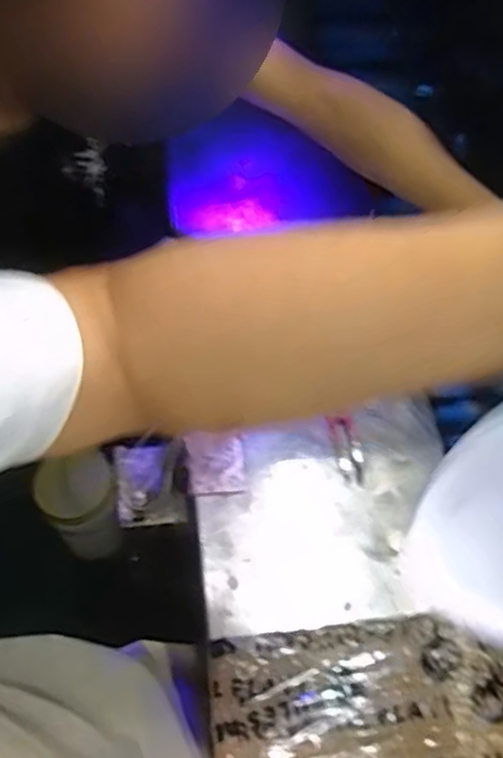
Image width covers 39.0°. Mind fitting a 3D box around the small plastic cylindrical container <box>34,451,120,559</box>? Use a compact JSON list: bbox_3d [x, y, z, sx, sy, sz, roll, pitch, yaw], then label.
[{"bbox_3d":[-0.171,0.128,0.718,0.072,0.116,0.079,-10,57,-7],"label":"small plastic cylindrical container"}]

